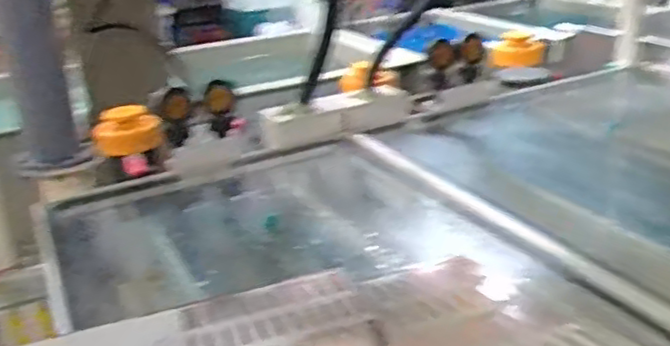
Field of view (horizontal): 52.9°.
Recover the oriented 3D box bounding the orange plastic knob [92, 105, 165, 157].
[{"bbox_3d":[-0.446,-0.095,1.444,0.141,0.061,0.148,-10,24,-13],"label":"orange plastic knob"}]

